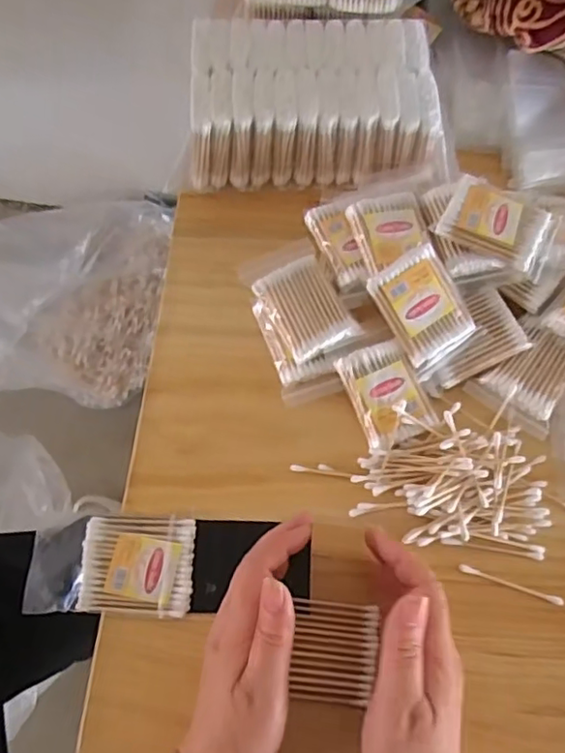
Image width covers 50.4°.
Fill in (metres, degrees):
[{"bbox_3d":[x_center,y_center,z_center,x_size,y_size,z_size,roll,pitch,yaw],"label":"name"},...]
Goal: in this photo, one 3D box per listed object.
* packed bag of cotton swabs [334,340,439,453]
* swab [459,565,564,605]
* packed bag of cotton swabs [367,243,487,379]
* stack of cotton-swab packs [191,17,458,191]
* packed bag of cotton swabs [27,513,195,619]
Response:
[{"bbox_3d":[0.079,0.012,0.445,0.056,0.016,0.073,-21,80,-12],"label":"packed bag of cotton swabs"},{"bbox_3d":[0.158,0.144,0.415,0.072,0.004,0.005,18,70,6],"label":"swab"},{"bbox_3d":[0.105,-0.049,0.443,0.059,0.012,0.085,-37,103,-3],"label":"packed bag of cotton swabs"},{"bbox_3d":[0.034,-0.233,0.517,0.219,0.073,0.124,1,69,0],"label":"stack of cotton-swab packs"},{"bbox_3d":[-0.115,0.127,0.406,0.108,0.016,0.063,1,69,0],"label":"packed bag of cotton swabs"}]

